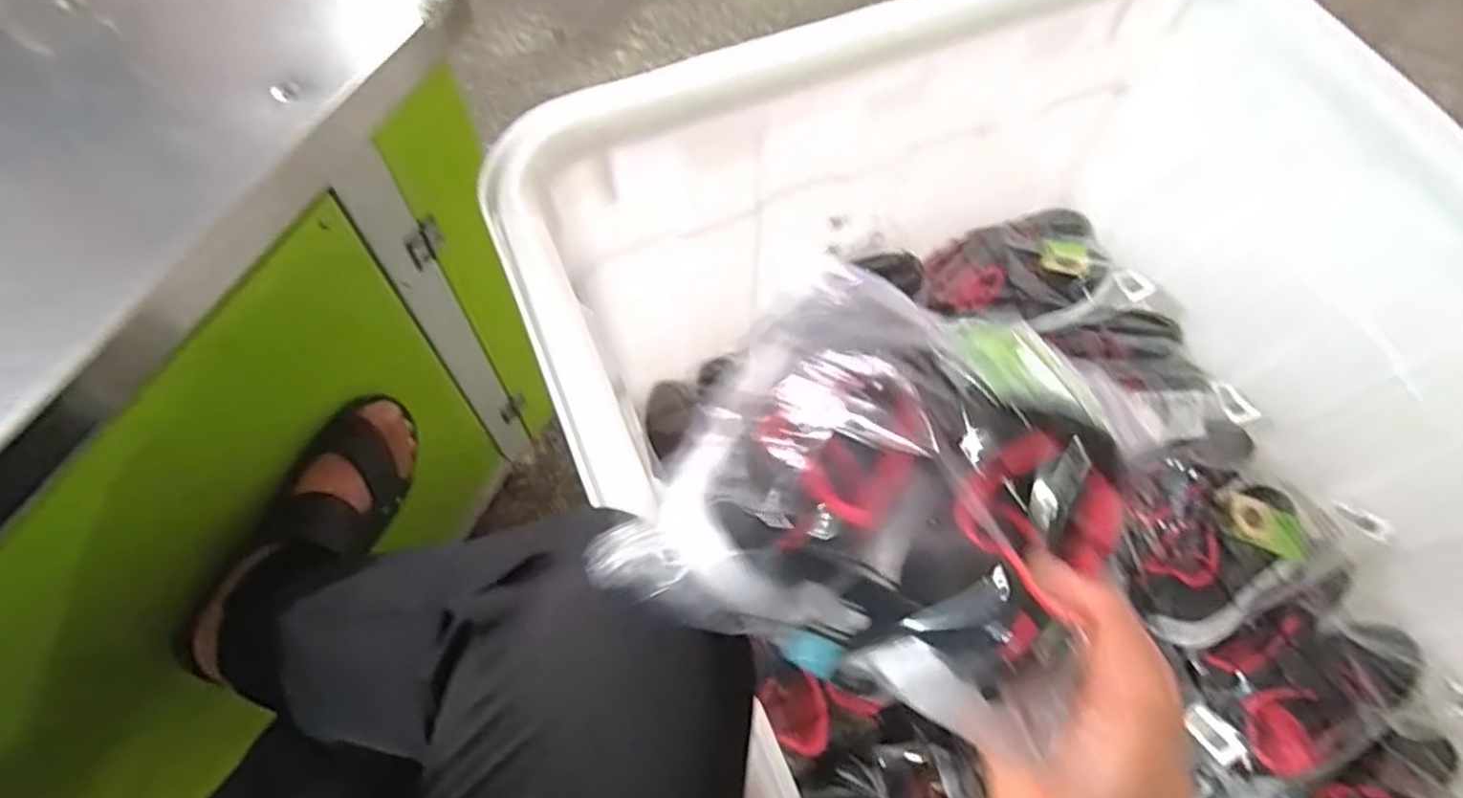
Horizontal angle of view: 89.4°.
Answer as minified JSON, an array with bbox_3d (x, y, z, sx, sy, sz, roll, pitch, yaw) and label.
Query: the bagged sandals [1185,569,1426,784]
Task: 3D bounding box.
[{"bbox_3d":[0.537,0.259,0.687,0.211,0.055,0.135,-23,68,-12],"label":"bagged sandals"}]

